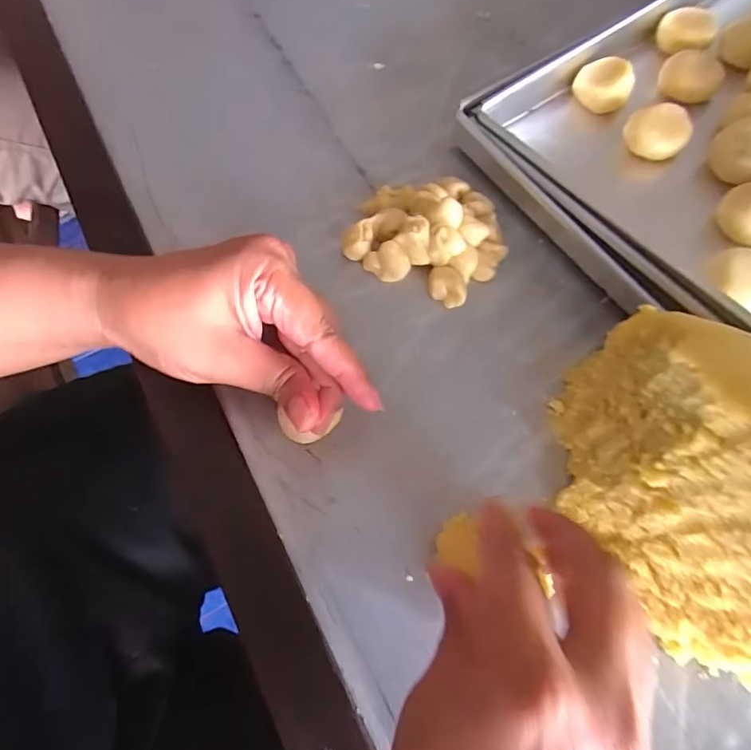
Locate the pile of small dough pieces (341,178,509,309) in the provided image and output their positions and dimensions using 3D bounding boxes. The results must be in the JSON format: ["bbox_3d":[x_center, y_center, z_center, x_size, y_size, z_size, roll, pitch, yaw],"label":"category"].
[{"bbox_3d":[0.036,-0.095,0.325,0.095,0.033,0.080,22,68,8],"label":"pile of small dough pieces"}]

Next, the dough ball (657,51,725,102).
[{"bbox_3d":[0.226,-0.214,0.357,0.039,0.025,0.034,23,68,9],"label":"dough ball"}]

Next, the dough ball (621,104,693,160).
[{"bbox_3d":[0.189,-0.162,0.337,0.039,0.026,0.037,0,67,-1],"label":"dough ball"}]

